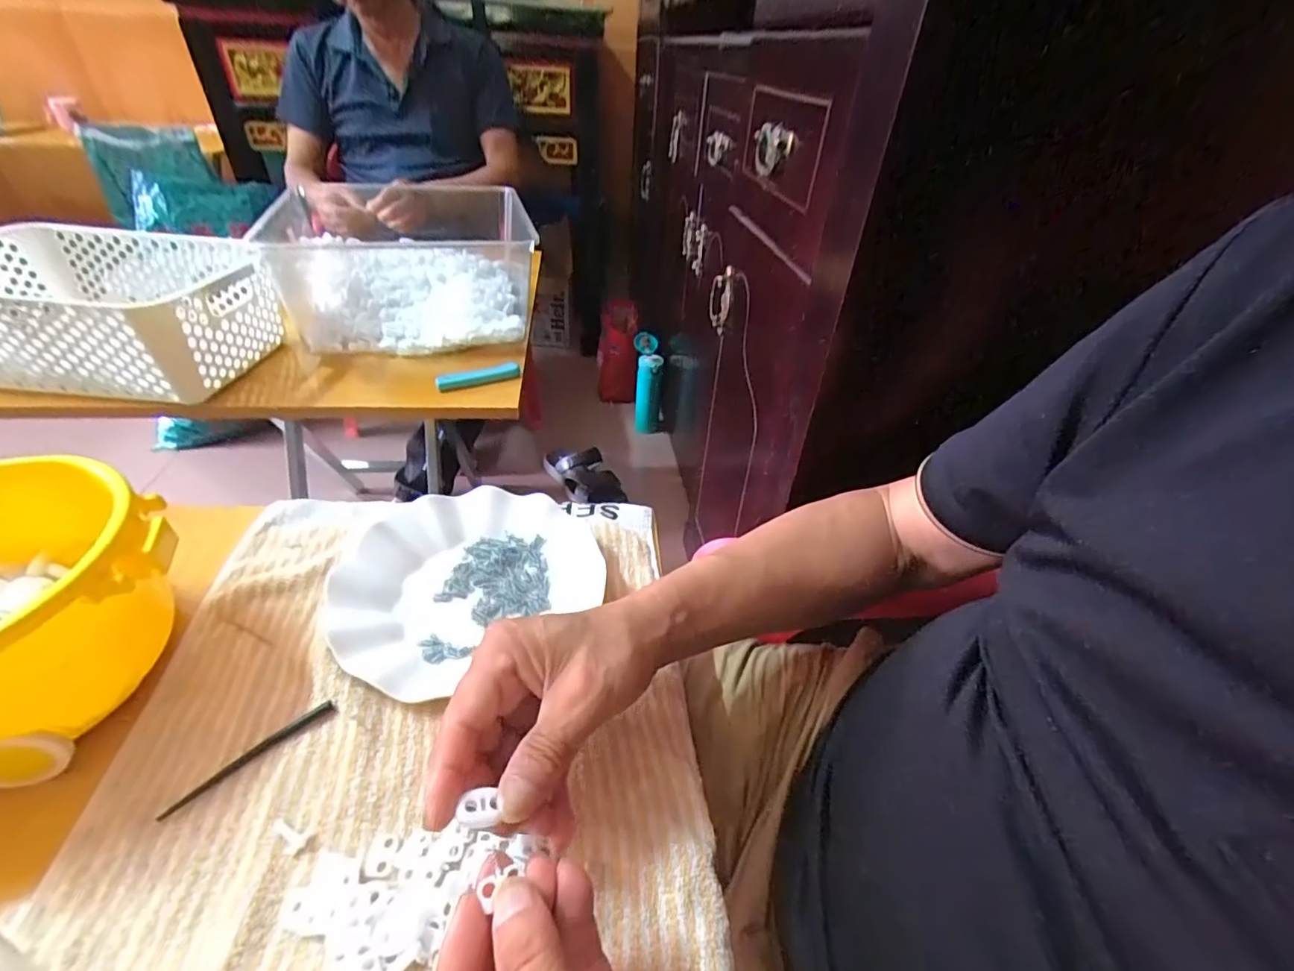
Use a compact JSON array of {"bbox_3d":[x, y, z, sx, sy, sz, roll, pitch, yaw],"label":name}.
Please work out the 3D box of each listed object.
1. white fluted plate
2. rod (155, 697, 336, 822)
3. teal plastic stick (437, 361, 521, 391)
[{"bbox_3d":[-0.124,0.066,0.395,0.180,0.021,0.173,1,40,-1],"label":"white fluted plate"},{"bbox_3d":[-0.219,0.150,0.303,0.007,0.004,0.085,34,49,32],"label":"rod"},{"bbox_3d":[-0.198,-0.128,0.645,0.096,0.014,0.018,-15,42,-24],"label":"teal plastic stick"}]

